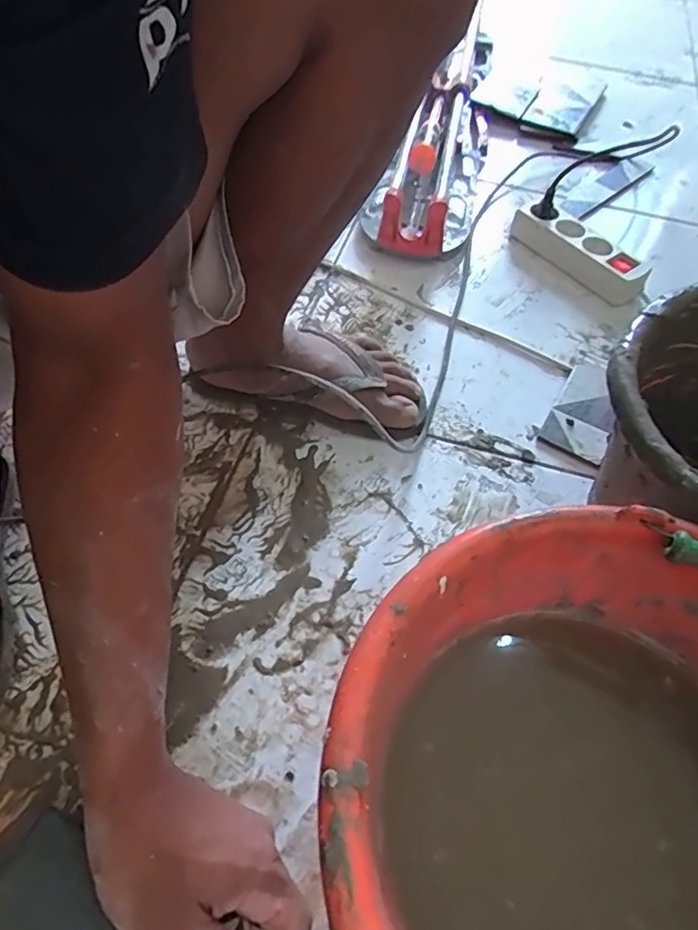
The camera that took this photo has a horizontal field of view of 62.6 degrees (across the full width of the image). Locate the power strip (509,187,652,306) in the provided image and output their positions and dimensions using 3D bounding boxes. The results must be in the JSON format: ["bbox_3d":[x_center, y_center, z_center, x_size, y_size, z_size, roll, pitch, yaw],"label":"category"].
[{"bbox_3d":[0.302,-0.279,0.754,0.063,0.050,0.189,-34,64,-25],"label":"power strip"}]

